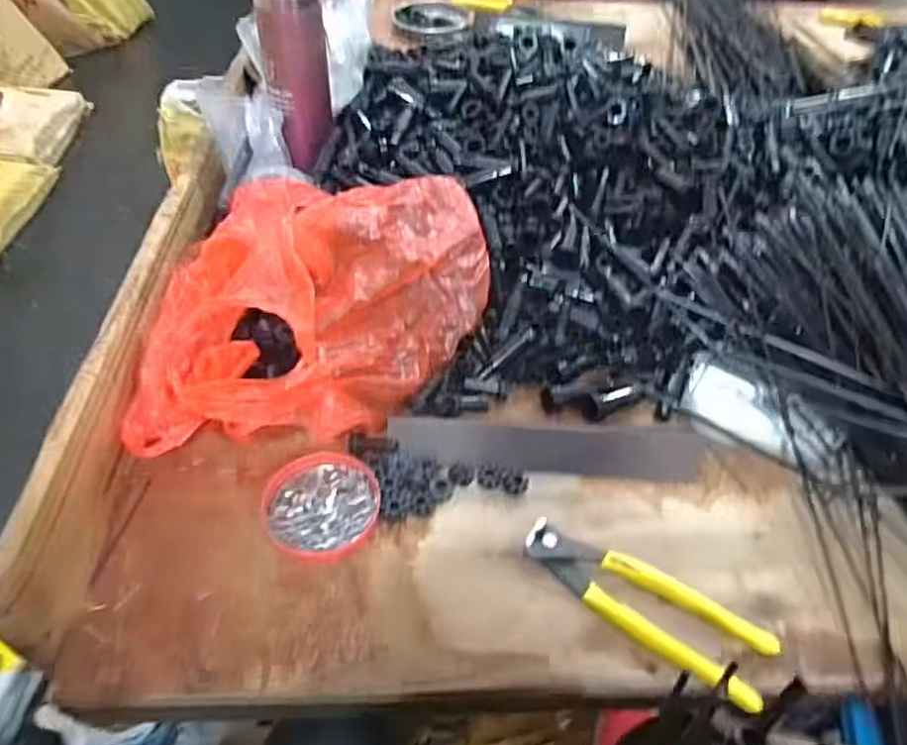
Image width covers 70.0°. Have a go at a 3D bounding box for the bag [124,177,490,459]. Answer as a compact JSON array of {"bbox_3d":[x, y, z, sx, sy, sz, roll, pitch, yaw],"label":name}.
[{"bbox_3d":[-0.105,-0.066,0.533,0.242,0.112,0.299,11,50,7],"label":"bag"}]

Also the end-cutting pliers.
[{"bbox_3d":[0.123,0.155,0.426,0.162,0.020,0.052,26,53,19],"label":"end-cutting pliers"}]

